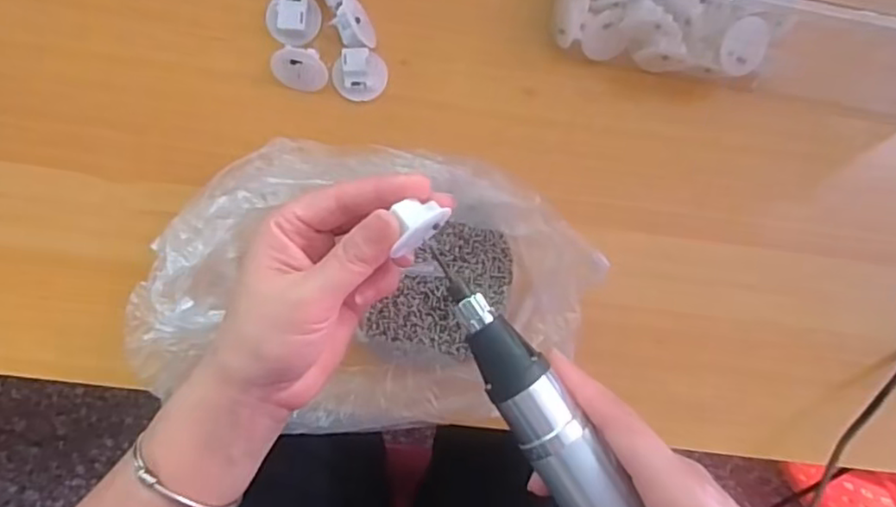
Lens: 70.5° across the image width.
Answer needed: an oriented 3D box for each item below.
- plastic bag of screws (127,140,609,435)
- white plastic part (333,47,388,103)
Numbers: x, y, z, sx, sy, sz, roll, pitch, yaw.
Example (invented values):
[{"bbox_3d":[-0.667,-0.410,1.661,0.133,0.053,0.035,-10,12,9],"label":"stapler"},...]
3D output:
[{"bbox_3d":[-0.044,0.024,0.350,0.238,0.065,0.156,9,87,-3],"label":"plastic bag of screws"},{"bbox_3d":[-0.052,-0.106,0.375,0.031,0.017,0.027,0,87,-4],"label":"white plastic part"}]

